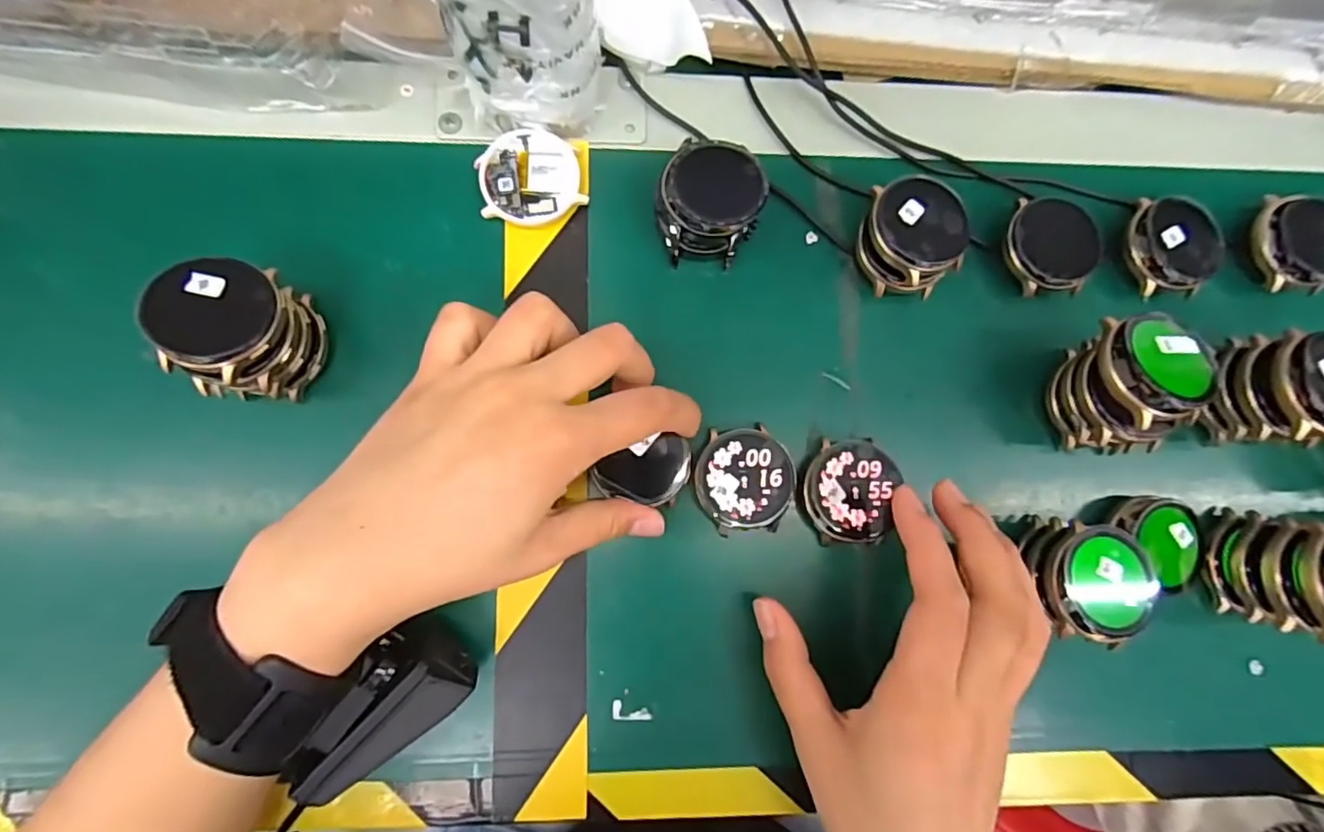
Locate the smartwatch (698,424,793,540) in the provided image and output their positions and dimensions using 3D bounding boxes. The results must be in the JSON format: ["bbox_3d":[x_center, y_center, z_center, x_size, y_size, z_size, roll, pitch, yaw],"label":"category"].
[{"bbox_3d":[0.037,0.028,0.268,0.042,0.012,0.044,-3,83,-4],"label":"smartwatch"}]

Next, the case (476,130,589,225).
[{"bbox_3d":[-0.061,-0.110,0.279,0.045,0.010,0.042,-12,84,-5],"label":"case"}]

